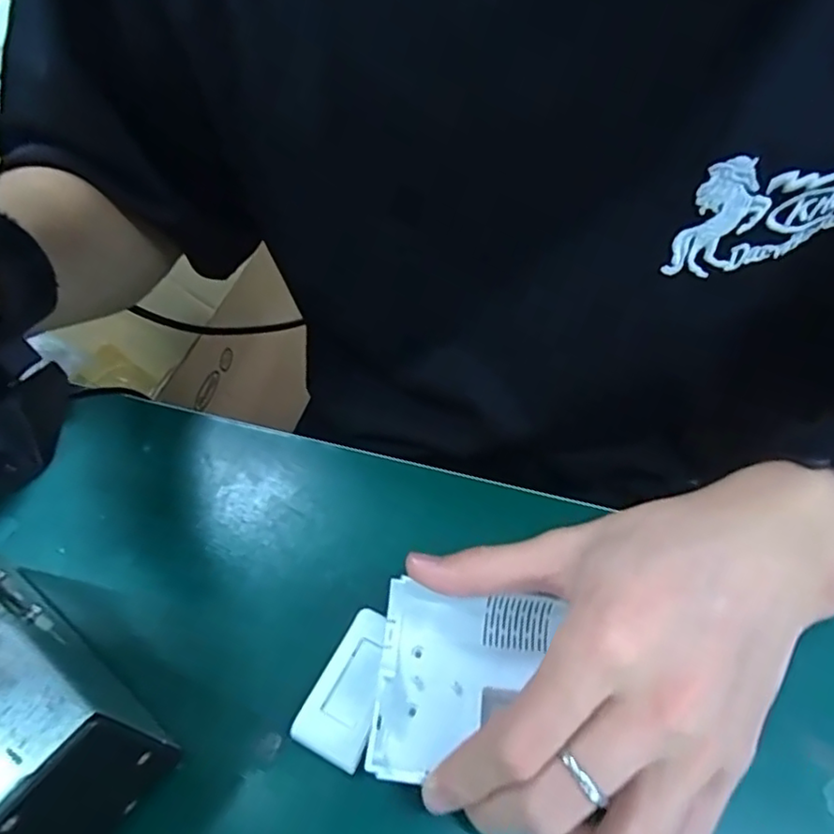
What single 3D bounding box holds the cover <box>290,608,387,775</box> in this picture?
[{"bbox_3d":[-0.024,0.105,0.239,0.028,0.004,0.055,21,58,16],"label":"cover"}]

